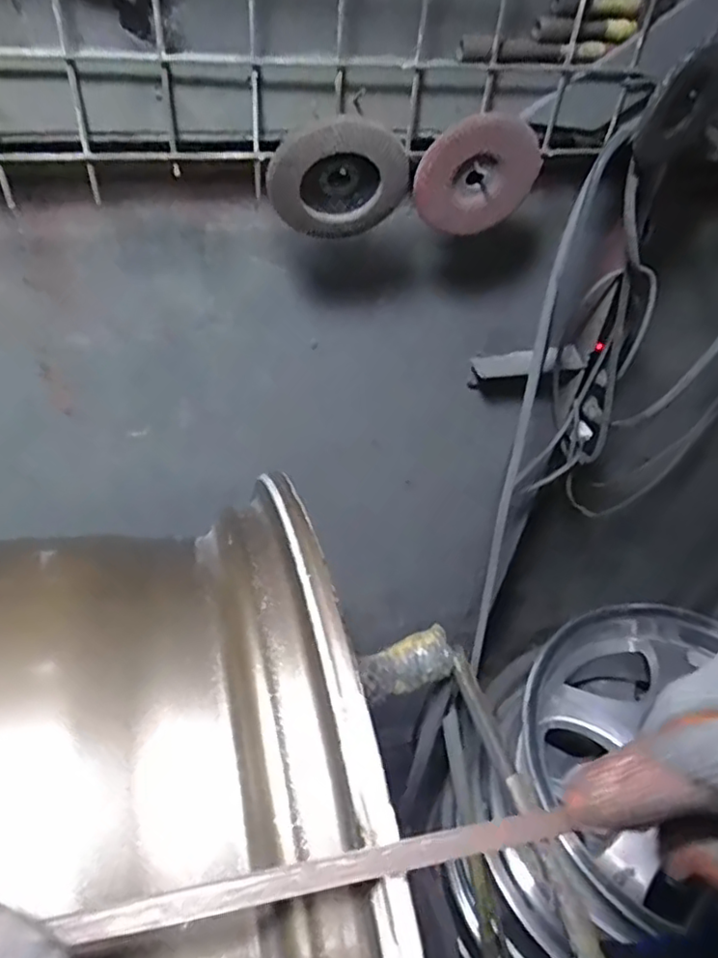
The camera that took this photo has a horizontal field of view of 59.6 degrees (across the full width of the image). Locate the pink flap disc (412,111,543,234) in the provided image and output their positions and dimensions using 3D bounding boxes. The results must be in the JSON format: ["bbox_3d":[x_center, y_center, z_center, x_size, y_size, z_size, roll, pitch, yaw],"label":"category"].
[{"bbox_3d":[0.087,-0.228,0.474,0.088,0.093,0.012,19,49,-40],"label":"pink flap disc"}]

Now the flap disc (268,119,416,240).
[{"bbox_3d":[-0.015,-0.209,0.439,0.097,0.086,0.014,-18,65,18],"label":"flap disc"}]

